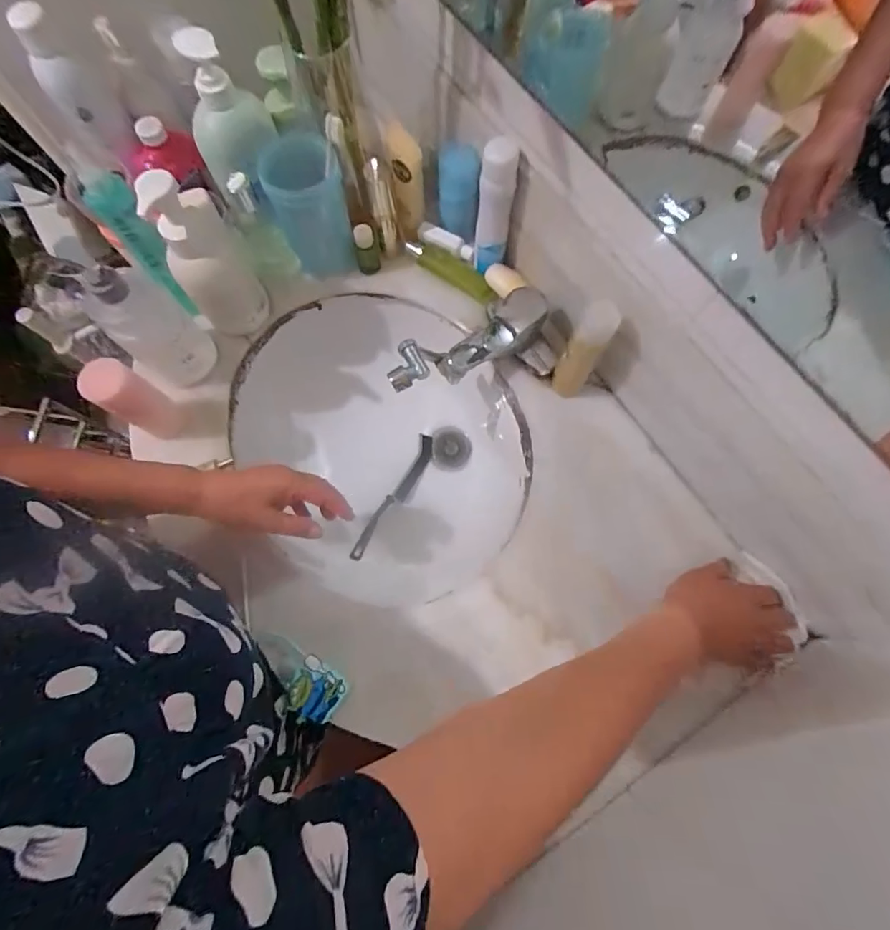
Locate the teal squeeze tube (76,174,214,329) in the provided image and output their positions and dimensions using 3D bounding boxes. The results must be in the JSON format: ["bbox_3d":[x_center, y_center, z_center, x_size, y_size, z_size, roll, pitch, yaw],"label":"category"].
[{"bbox_3d":[-0.324,-0.236,0.522,0.046,0.189,0.039,41,78,11],"label":"teal squeeze tube"}]

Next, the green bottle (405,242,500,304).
[{"bbox_3d":[0.009,-0.249,0.600,0.134,0.020,0.027,33,77,10],"label":"green bottle"}]

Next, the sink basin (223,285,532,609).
[{"bbox_3d":[-0.094,-0.034,0.653,0.346,0.170,0.382,-39,77,-10],"label":"sink basin"}]

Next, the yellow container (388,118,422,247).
[{"bbox_3d":[-0.044,-0.321,0.550,0.035,0.136,0.028,-2,73,0],"label":"yellow container"}]

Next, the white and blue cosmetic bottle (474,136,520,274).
[{"bbox_3d":[0.057,-0.286,0.531,0.037,0.148,0.033,9,74,3],"label":"white and blue cosmetic bottle"}]

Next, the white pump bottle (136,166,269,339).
[{"bbox_3d":[-0.258,-0.218,0.508,0.074,0.173,0.054,-30,75,-8],"label":"white pump bottle"}]

